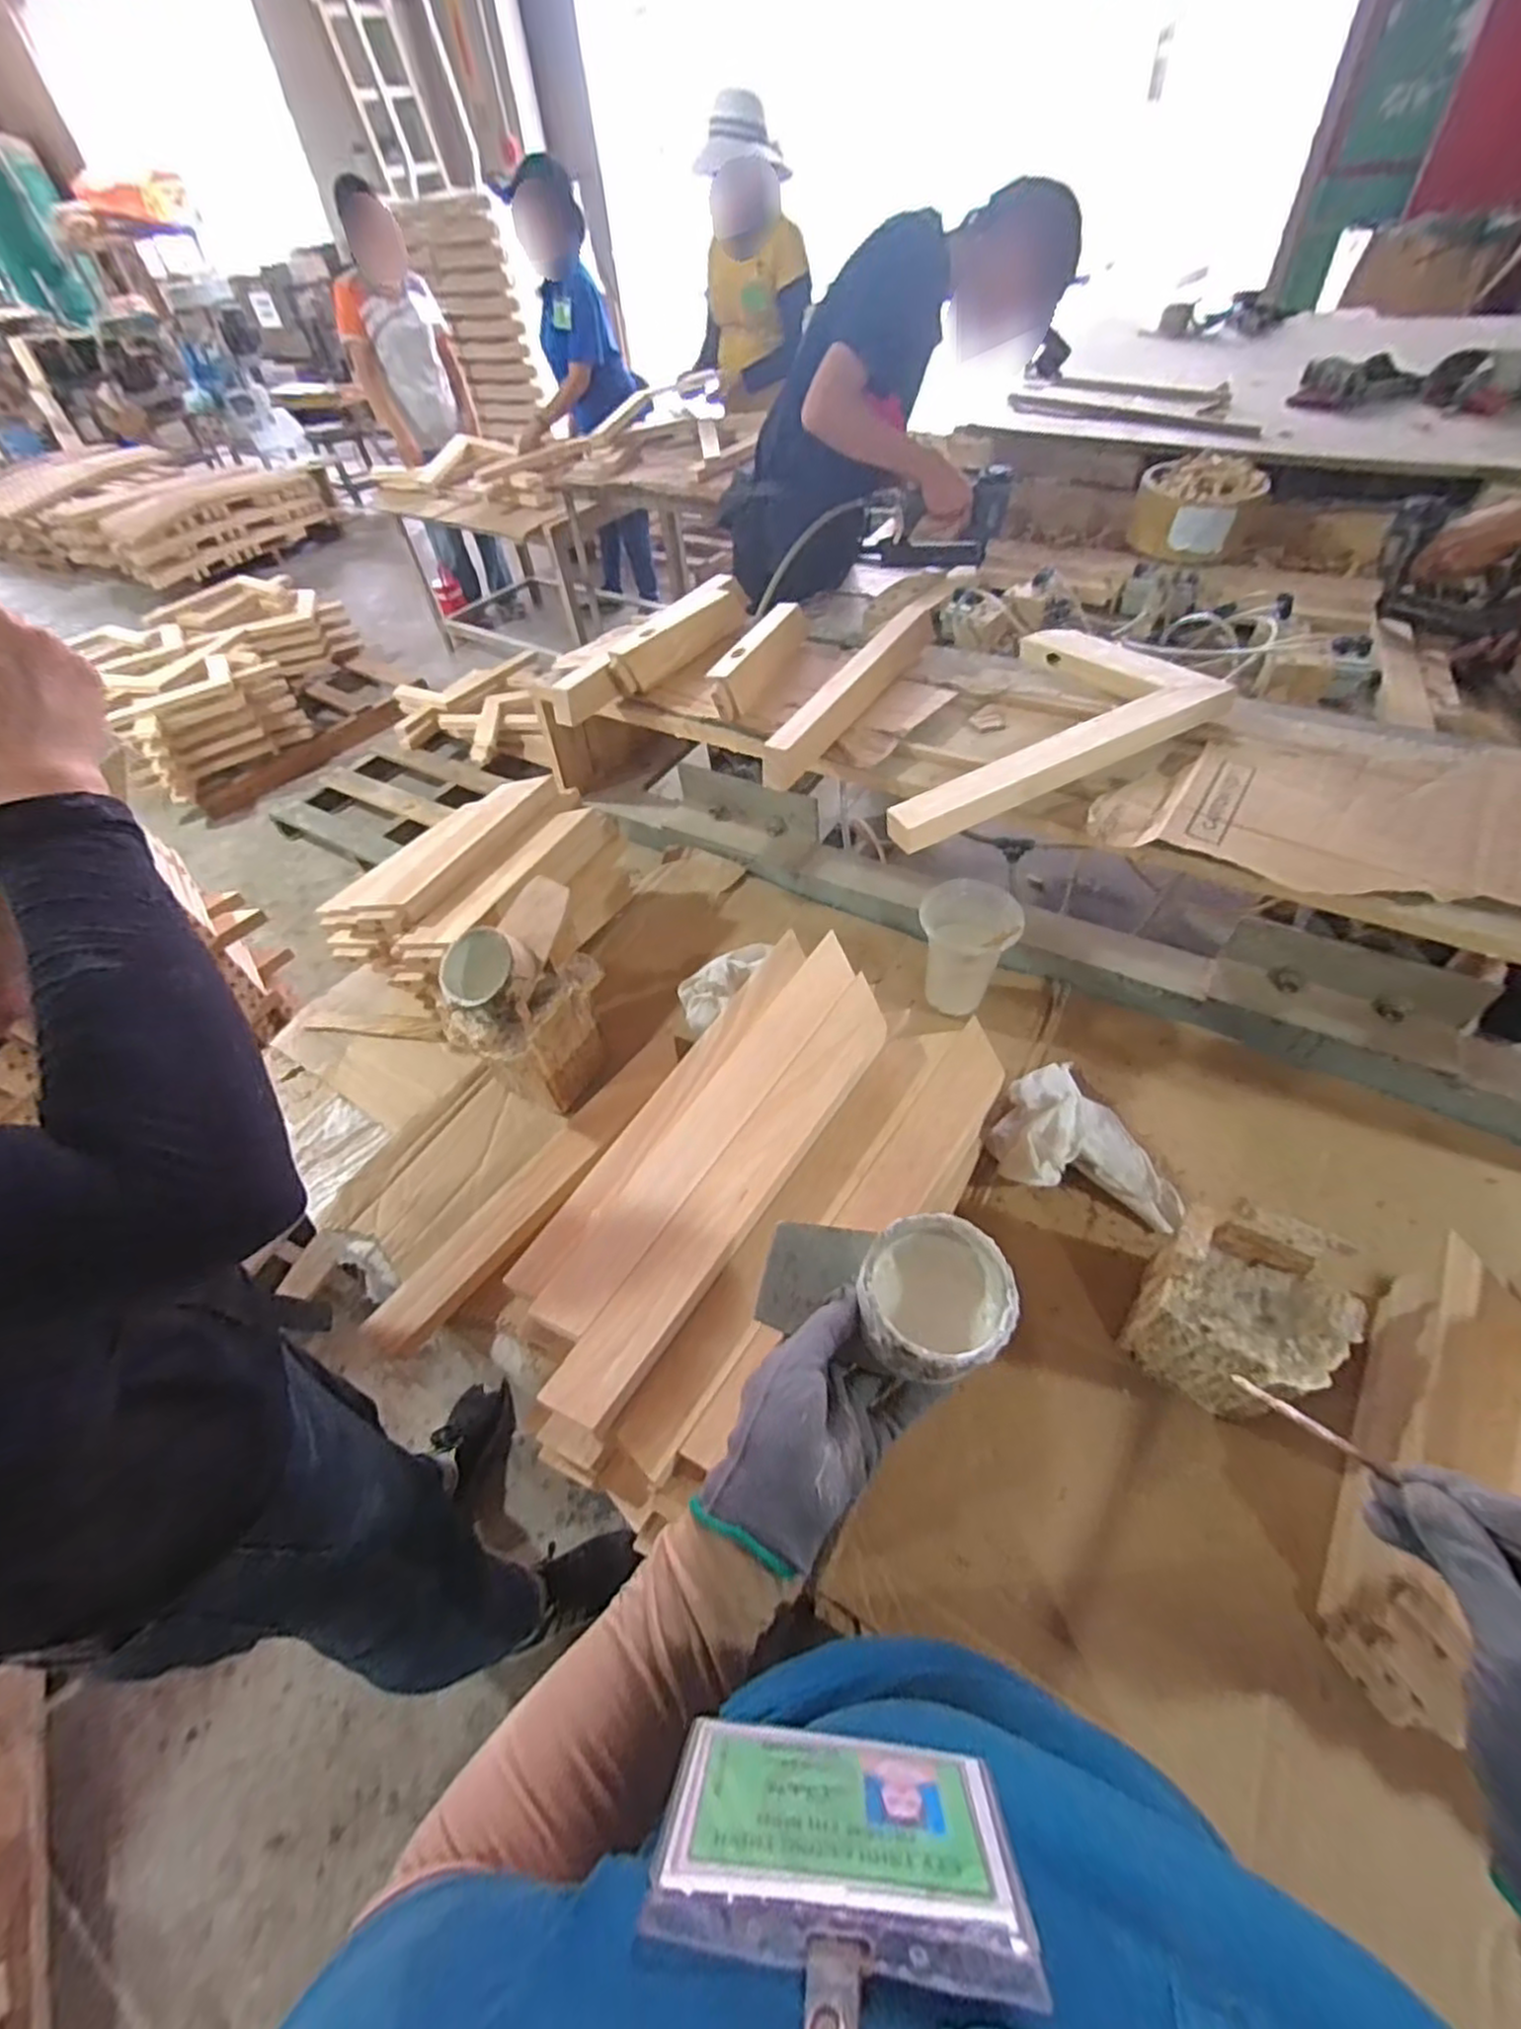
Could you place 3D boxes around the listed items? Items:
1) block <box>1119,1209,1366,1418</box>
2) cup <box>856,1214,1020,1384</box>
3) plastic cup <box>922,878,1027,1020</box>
[{"bbox_3d":[0.382,0.248,0.590,0.120,0.143,0.101,33,61,28],"label":"block"},{"bbox_3d":[0.098,0.163,0.411,0.081,0.044,0.085,-3,51,3],"label":"cup"},{"bbox_3d":[0.241,-0.072,0.853,0.111,0.153,0.090,16,54,18],"label":"plastic cup"}]

